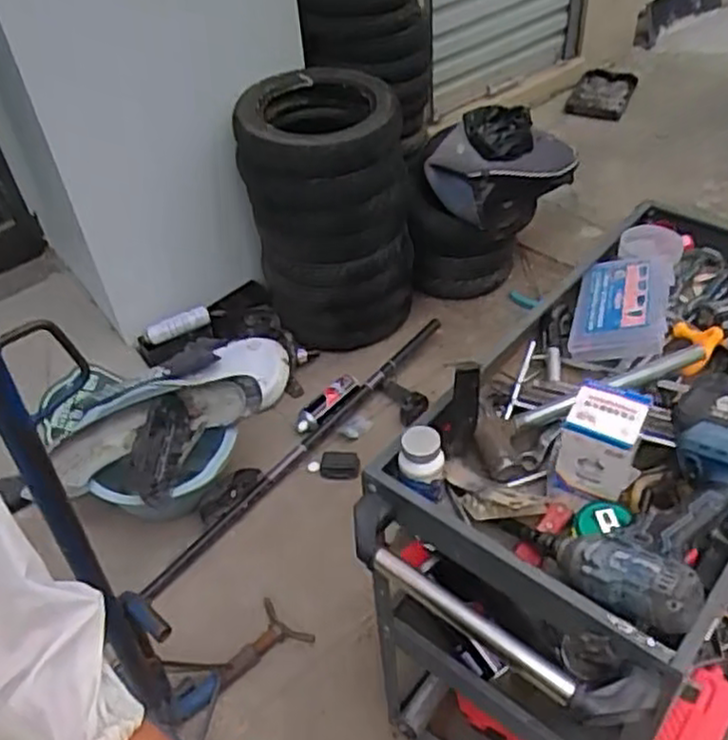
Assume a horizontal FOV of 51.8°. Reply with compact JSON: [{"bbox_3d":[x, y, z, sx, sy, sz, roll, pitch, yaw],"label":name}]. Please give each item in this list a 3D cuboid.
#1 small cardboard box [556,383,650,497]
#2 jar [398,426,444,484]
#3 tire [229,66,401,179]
[{"bbox_3d":[0.248,0.085,0.789,0.071,0.127,0.078,21,50,24],"label":"small cardboard box"},{"bbox_3d":[0.060,0.089,0.784,0.043,0.043,0.039,12,47,17],"label":"jar"},{"bbox_3d":[-0.097,-0.567,1.712,0.390,0.116,0.436,-10,45,-5],"label":"tire"}]

